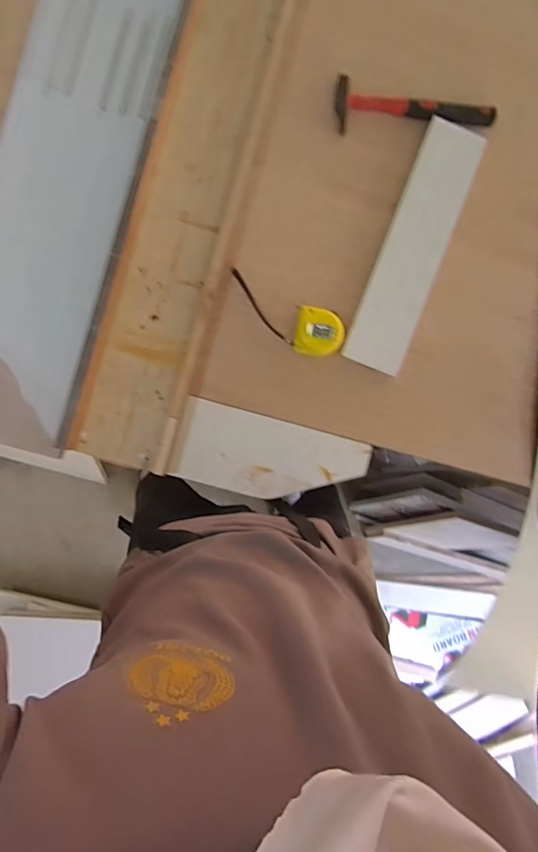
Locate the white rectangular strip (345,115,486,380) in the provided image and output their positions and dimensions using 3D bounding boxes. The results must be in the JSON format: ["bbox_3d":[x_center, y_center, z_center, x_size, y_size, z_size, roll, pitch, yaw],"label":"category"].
[{"bbox_3d":[0.218,-0.267,0.677,0.086,0.013,0.381,22,86,-1],"label":"white rectangular strip"}]

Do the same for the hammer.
[{"bbox_3d":[0.221,-0.470,0.685,0.243,0.034,0.069,6,89,-4],"label":"hammer"}]

